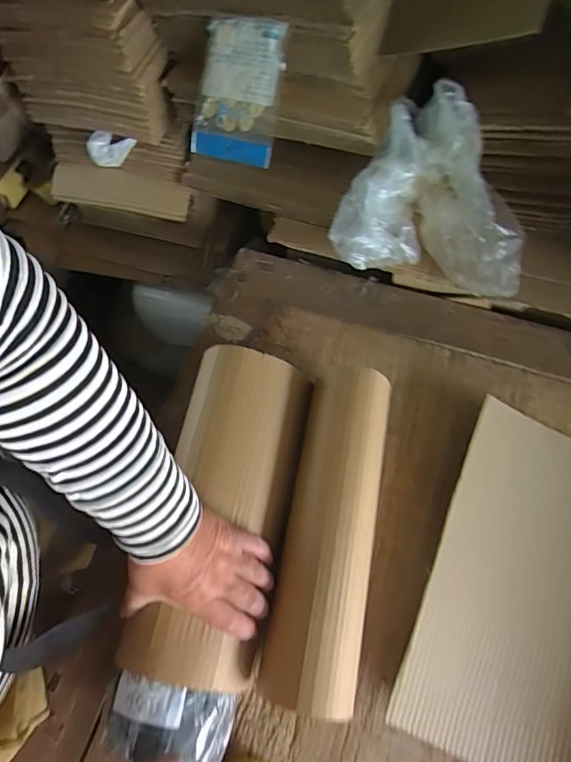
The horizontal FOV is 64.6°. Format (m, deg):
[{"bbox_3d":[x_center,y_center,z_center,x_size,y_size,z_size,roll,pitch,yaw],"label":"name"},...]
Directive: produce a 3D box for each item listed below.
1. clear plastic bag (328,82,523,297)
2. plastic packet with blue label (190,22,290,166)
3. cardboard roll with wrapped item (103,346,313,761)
[{"bbox_3d":[0.212,-0.262,0.627,0.254,0.142,0.217,14,69,9],"label":"clear plastic bag"},{"bbox_3d":[-0.074,-0.434,0.684,0.143,0.031,0.181,21,110,24],"label":"plastic packet with blue label"},{"bbox_3d":[-0.070,0.161,0.488,0.133,0.101,0.397,9,64,5],"label":"cardboard roll with wrapped item"}]

